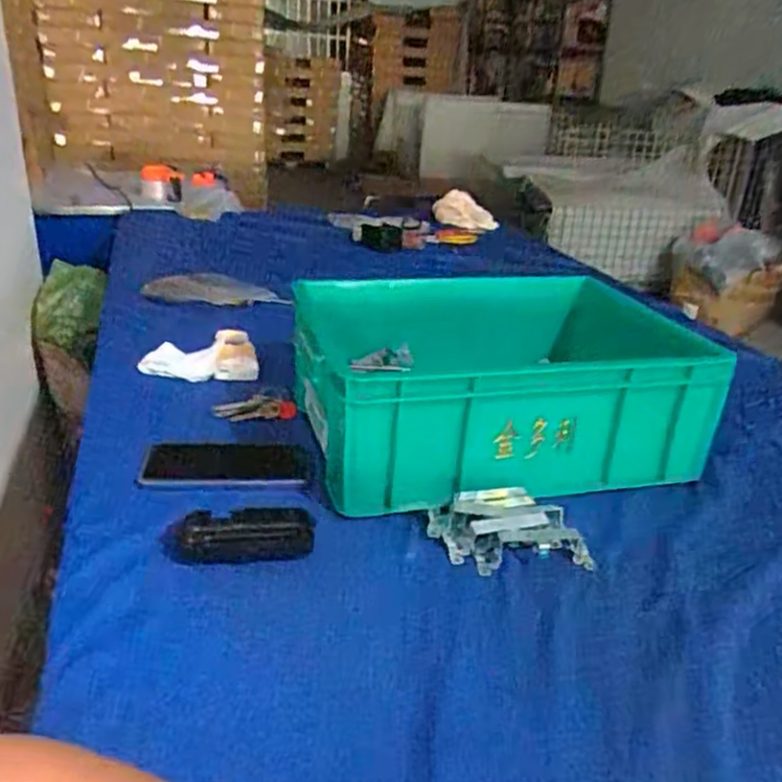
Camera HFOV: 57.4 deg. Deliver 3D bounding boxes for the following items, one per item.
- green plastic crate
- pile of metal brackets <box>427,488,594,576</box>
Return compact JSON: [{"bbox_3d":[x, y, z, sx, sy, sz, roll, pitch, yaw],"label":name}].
[{"bbox_3d":[0.124,-0.018,0.813,0.433,0.143,0.313,-2,25,-13],"label":"green plastic crate"},{"bbox_3d":[0.104,0.120,0.633,0.117,0.034,0.089,-6,26,-22],"label":"pile of metal brackets"}]

